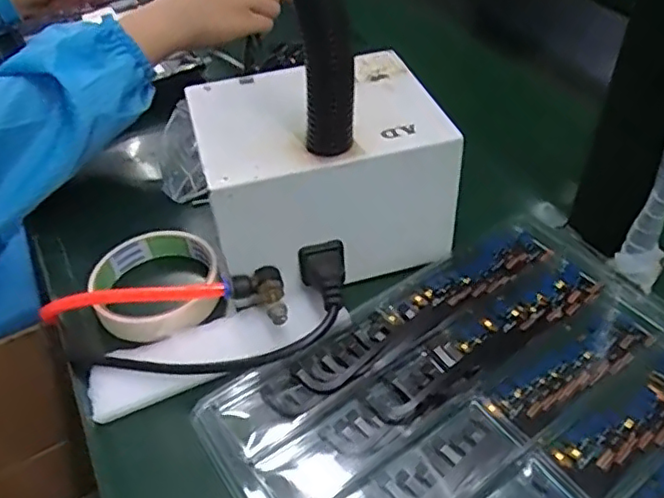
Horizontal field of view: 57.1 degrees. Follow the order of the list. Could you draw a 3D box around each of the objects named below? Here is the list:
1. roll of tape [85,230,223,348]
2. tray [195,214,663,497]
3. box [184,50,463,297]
[{"bbox_3d":[-0.119,0.020,0.410,0.081,0.023,0.089,-15,45,-14],"label":"roll of tape"},{"bbox_3d":[0.096,0.091,0.330,0.275,0.015,0.213,-27,49,-24],"label":"tray"},{"bbox_3d":[-0.011,-0.054,0.424,0.156,0.106,0.132,-13,46,-10],"label":"box"}]

